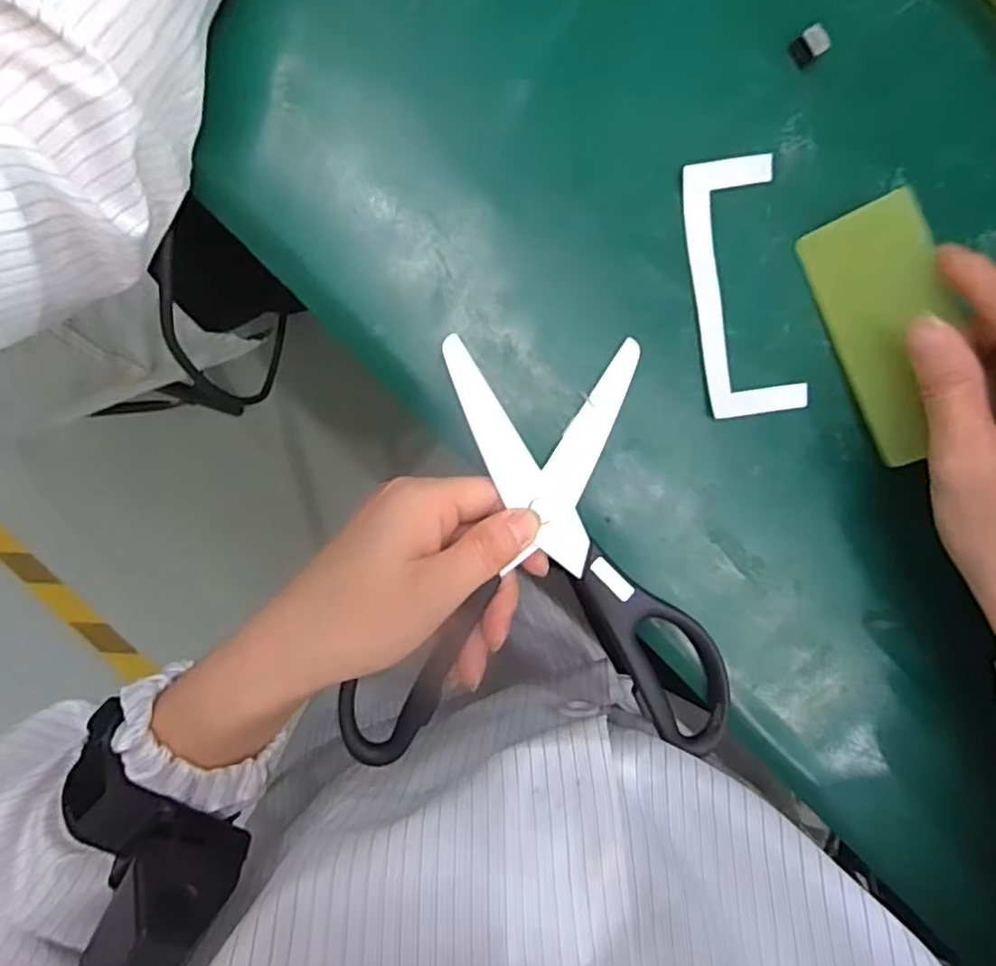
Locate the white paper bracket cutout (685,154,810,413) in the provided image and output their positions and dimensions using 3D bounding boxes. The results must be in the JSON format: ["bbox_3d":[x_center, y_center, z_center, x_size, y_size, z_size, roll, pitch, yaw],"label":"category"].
[{"bbox_3d":[0.096,-0.076,0.253,0.037,0.006,0.098,-9,95,4],"label":"white paper bracket cutout"}]

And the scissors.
[{"bbox_3d":[0.017,0.027,0.253,0.151,0.017,0.159,1,96,-2],"label":"scissors"}]

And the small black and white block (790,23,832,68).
[{"bbox_3d":[0.117,-0.164,0.243,0.008,0.011,0.010,-43,96,3],"label":"small black and white block"}]

